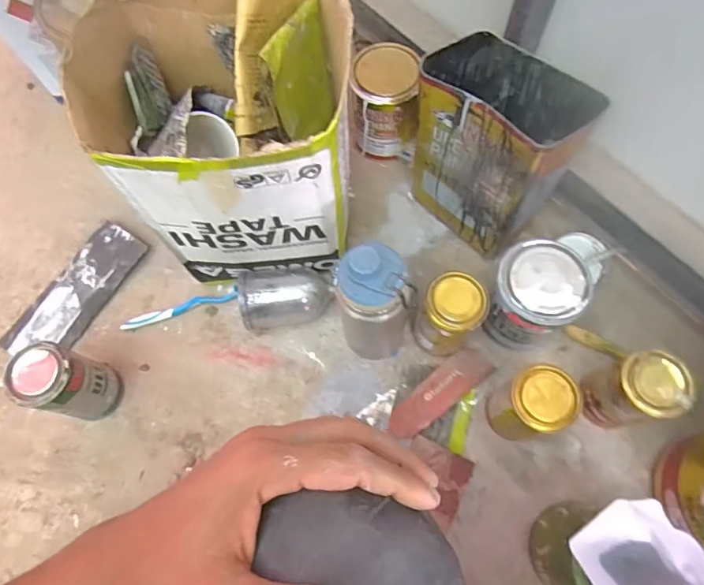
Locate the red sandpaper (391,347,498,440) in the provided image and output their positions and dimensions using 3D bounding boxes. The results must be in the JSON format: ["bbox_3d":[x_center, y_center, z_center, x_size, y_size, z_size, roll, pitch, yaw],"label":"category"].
[{"bbox_3d":[0.114,0.128,0.636,0.159,0.014,0.044,-37,72,-12],"label":"red sandpaper"}]

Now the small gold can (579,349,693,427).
[{"bbox_3d":[0.323,0.117,0.582,0.065,0.138,0.070,-1,69,2],"label":"small gold can"}]

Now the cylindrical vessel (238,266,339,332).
[{"bbox_3d":[-0.085,0.006,0.674,0.125,0.082,0.077,-9,69,-2],"label":"cylindrical vessel"}]

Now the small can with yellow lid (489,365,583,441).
[{"bbox_3d":[0.205,0.133,0.577,0.069,0.130,0.071,-1,69,2],"label":"small can with yellow lid"}]

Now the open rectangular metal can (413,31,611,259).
[{"bbox_3d":[0.174,-0.180,0.636,0.112,0.236,0.189,-43,74,-13],"label":"open rectangular metal can"}]

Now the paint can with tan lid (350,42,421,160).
[{"bbox_3d":[0.050,-0.283,0.735,0.097,0.132,0.113,-2,69,1],"label":"paint can with tan lid"}]

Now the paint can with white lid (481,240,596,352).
[{"bbox_3d":[0.221,0.006,0.624,0.099,0.133,0.103,-1,69,2],"label":"paint can with white lid"}]

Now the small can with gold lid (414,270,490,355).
[{"bbox_3d":[0.119,0.031,0.617,0.069,0.132,0.066,-1,69,2],"label":"small can with gold lid"}]

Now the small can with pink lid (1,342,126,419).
[{"bbox_3d":[-0.348,0.114,0.608,0.074,0.138,0.070,-1,69,2],"label":"small can with pink lid"}]

